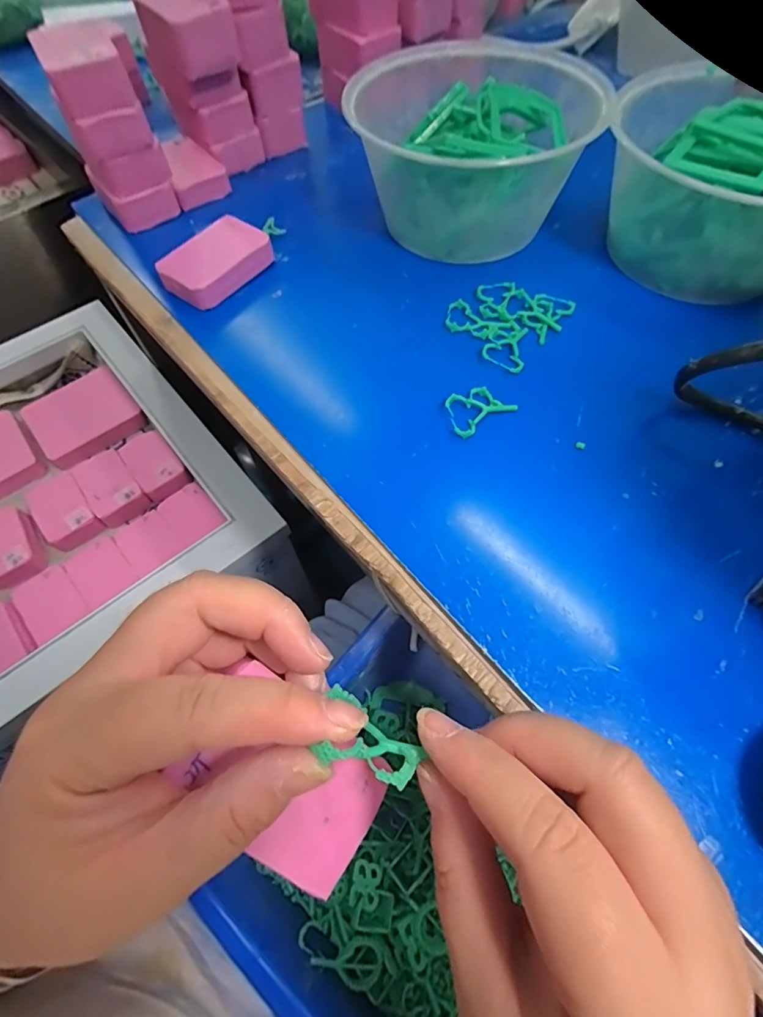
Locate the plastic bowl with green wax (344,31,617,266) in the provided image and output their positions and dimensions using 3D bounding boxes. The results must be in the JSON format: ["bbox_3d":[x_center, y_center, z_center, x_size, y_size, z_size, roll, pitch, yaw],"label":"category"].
[{"bbox_3d":[0.061,-0.250,0.329,0.160,0.076,0.148,-5,61,-1],"label":"plastic bowl with green wax"}]

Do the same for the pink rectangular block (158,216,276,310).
[{"bbox_3d":[-0.114,-0.170,0.323,0.044,0.022,0.071,38,69,19],"label":"pink rectangular block"}]

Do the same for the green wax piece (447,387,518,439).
[{"bbox_3d":[0.054,-0.057,0.262,0.040,0.008,0.024,-31,65,-14],"label":"green wax piece"}]

